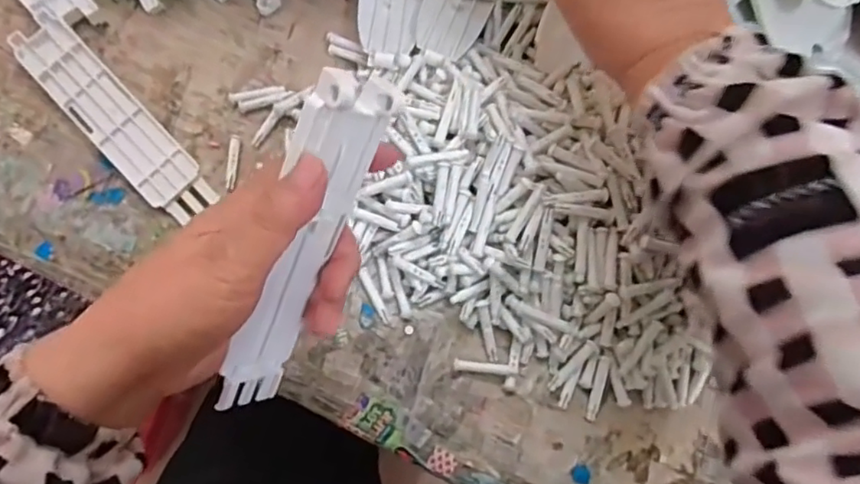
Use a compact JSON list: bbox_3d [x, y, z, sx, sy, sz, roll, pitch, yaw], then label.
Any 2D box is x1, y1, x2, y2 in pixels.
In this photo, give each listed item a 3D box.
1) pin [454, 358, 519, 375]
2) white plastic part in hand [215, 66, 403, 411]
[{"bbox_3d":[0.034,0.077,0.362,0.039,0.008,0.007,6,70,-2],"label":"pin"},{"bbox_3d":[-0.061,0.010,0.270,0.022,0.033,0.182,31,116,11],"label":"white plastic part in hand"}]

